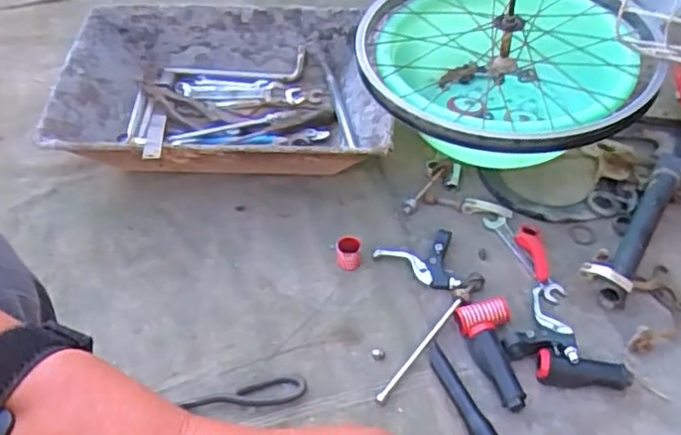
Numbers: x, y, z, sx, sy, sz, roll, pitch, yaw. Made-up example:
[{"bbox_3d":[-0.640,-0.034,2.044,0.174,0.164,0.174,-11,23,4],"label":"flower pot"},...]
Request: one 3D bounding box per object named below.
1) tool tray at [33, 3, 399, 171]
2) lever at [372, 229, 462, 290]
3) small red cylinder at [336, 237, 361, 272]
[{"bbox_3d":[-0.173,-0.177,1.019,0.477,0.122,0.318,-2,52,2],"label":"tool tray"},{"bbox_3d":[0.099,0.059,0.867,0.103,0.027,0.078,-4,52,-1],"label":"lever"},{"bbox_3d":[0.010,0.047,0.879,0.032,0.037,0.035,-1,52,3],"label":"small red cylinder"}]

